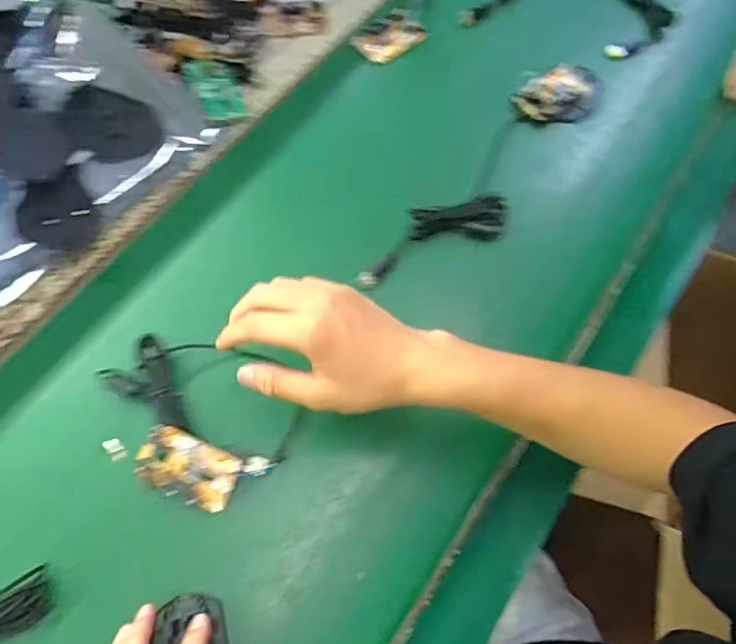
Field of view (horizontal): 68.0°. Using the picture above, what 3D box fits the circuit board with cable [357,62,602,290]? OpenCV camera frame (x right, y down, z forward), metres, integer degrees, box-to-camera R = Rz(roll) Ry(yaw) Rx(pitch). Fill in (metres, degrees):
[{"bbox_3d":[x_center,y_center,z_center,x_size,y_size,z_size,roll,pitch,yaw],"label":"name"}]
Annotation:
[{"bbox_3d":[0.144,-0.166,0.586,0.082,0.043,0.414,36,69,10],"label":"circuit board with cable"}]

